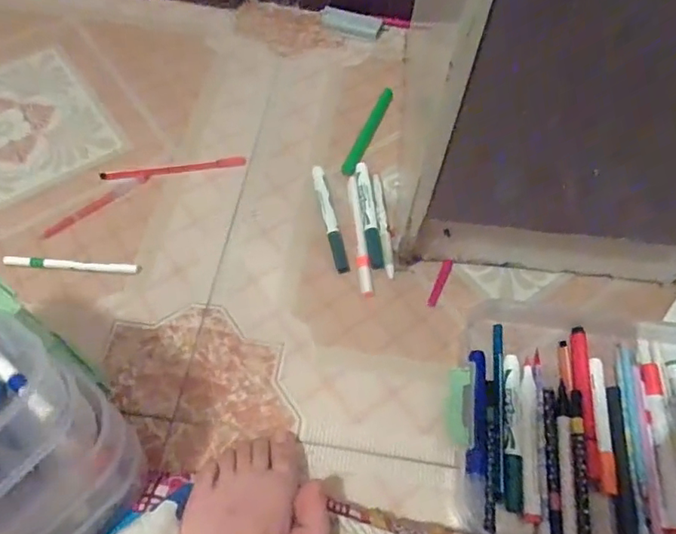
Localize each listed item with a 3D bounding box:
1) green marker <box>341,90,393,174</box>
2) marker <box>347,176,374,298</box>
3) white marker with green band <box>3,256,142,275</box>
[{"bbox_3d":[0.037,-0.168,0.677,0.019,0.020,0.157,18,65,12],"label":"green marker"},{"bbox_3d":[0.022,-0.035,0.595,0.015,0.010,0.148,-8,62,-2],"label":"marker"},{"bbox_3d":[-0.277,-0.002,0.569,0.140,0.006,0.013,2,62,4],"label":"white marker with green band"}]

